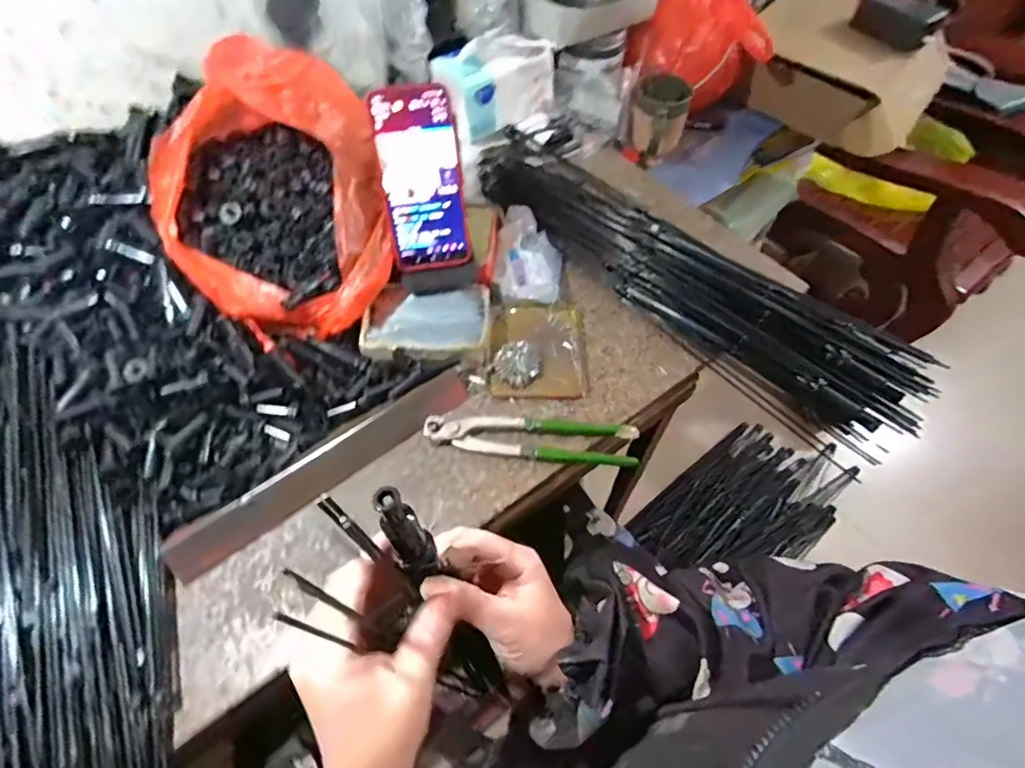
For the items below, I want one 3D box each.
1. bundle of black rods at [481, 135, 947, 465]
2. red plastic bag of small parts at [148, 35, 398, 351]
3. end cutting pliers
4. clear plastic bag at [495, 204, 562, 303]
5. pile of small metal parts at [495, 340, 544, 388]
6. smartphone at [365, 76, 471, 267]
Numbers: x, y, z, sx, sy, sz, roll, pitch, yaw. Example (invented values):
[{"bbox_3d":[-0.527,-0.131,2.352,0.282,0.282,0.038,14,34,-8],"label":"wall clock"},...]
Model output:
[{"bbox_3d":[0.167,-0.146,0.596,0.132,0.054,0.593,-40,64,-21],"label":"bundle of black rods"},{"bbox_3d":[-0.232,-0.186,0.510,0.200,0.167,0.242,-11,57,-5],"label":"red plastic bag of small parts"},{"bbox_3d":[0.018,0.049,0.486,0.196,0.021,0.043,2,57,4],"label":"end cutting pliers"},{"bbox_3d":[0.019,-0.145,0.596,0.072,0.052,0.120,5,57,5],"label":"clear plastic bag"},{"bbox_3d":[0.006,-0.023,0.535,0.047,0.015,0.051,-1,57,2],"label":"pile of small metal parts"},{"bbox_3d":[-0.087,-0.195,0.501,0.078,0.164,0.015,-8,28,-3],"label":"smartphone"}]

